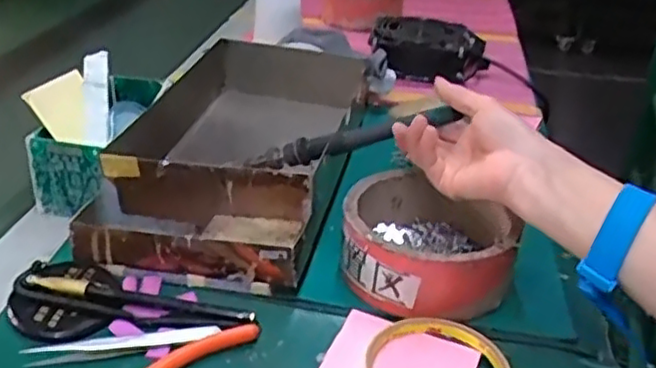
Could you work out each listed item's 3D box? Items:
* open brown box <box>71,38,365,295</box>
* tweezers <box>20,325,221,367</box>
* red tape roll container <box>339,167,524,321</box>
[{"bbox_3d":[-0.067,-0.038,0.600,0.180,0.066,0.339,8,31,9],"label":"open brown box"},{"bbox_3d":[-0.125,0.099,0.419,0.112,0.006,0.015,-5,31,-12],"label":"tweezers"},{"bbox_3d":[0.072,0.039,0.492,0.119,0.053,0.124,0,31,-4],"label":"red tape roll container"}]

